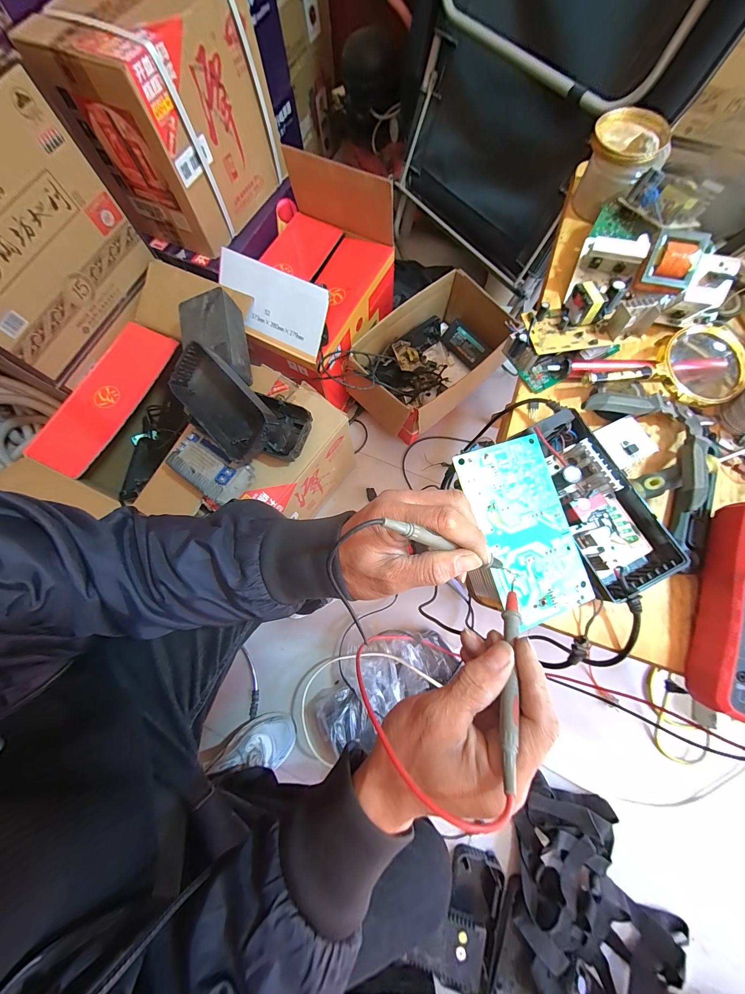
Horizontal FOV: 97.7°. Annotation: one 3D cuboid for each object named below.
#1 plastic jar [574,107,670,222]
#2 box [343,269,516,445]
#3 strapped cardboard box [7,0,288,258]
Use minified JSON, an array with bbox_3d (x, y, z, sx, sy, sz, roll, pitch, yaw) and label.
[{"bbox_3d":[0.314,-0.424,0.420,0.092,0.082,0.080,32,78,10],"label":"plastic jar"},{"bbox_3d":[0.163,-0.373,0.899,0.472,0.188,0.276,-40,77,-9],"label":"box"},{"bbox_3d":[-0.378,-0.751,0.654,0.227,0.296,0.327,21,76,7],"label":"strapped cardboard box"}]

